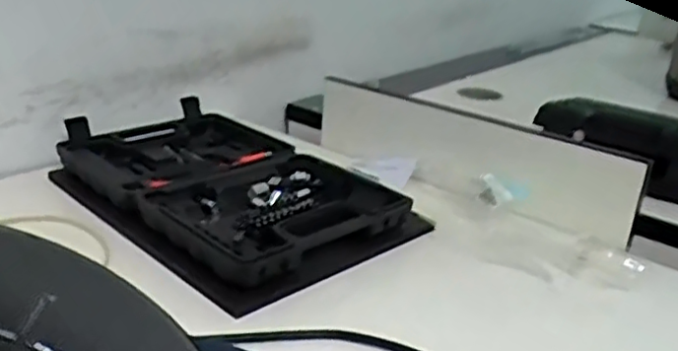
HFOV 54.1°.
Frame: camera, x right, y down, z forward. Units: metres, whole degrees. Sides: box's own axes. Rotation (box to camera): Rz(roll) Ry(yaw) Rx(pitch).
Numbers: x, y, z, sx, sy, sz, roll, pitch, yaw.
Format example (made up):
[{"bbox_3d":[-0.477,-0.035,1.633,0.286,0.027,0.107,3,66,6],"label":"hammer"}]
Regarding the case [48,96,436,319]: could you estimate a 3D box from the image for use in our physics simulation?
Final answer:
[{"bbox_3d":[-0.125,0.009,0.702,0.369,0.045,0.239,23,28,38],"label":"case"}]

